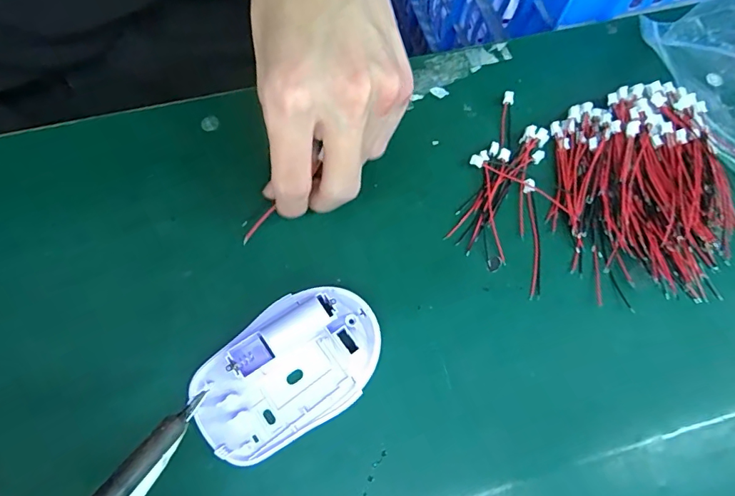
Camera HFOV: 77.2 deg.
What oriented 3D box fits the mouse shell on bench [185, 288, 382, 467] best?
[{"bbox_3d":[-0.040,0.059,0.227,0.095,0.017,0.062,-31,75,-12],"label":"mouse shell on bench"}]

